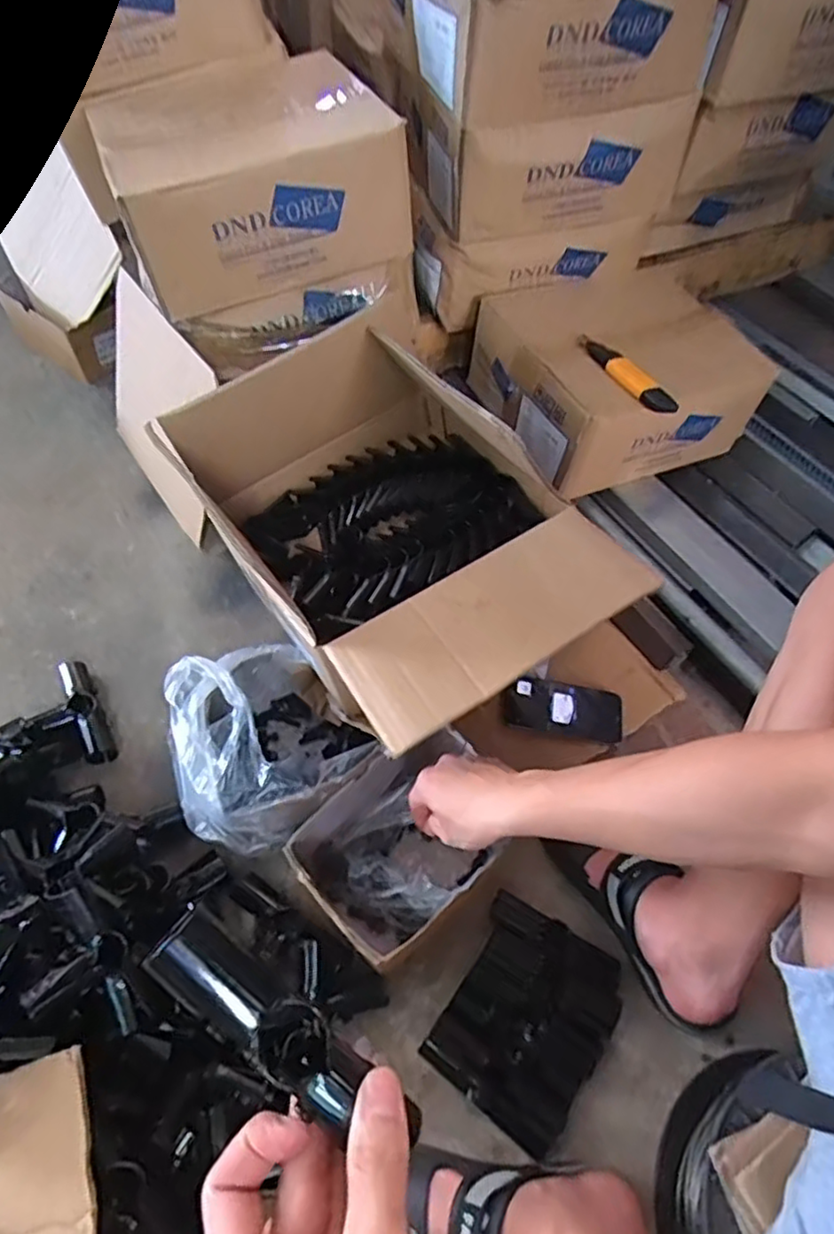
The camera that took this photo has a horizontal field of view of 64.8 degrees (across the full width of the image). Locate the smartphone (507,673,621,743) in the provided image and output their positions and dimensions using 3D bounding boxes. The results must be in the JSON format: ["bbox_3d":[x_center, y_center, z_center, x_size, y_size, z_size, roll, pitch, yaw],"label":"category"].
[{"bbox_3d":[0.178,0.109,0.800,0.141,0.015,0.068,9,55,3],"label":"smartphone"}]

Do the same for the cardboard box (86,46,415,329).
[{"bbox_3d":[-0.216,-0.558,0.829,0.329,0.146,0.300,-24,60,-18],"label":"cardboard box"}]

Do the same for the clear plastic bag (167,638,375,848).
[{"bbox_3d":[-0.169,0.135,0.706,0.181,0.141,0.204,-28,61,-20],"label":"clear plastic bag"}]

